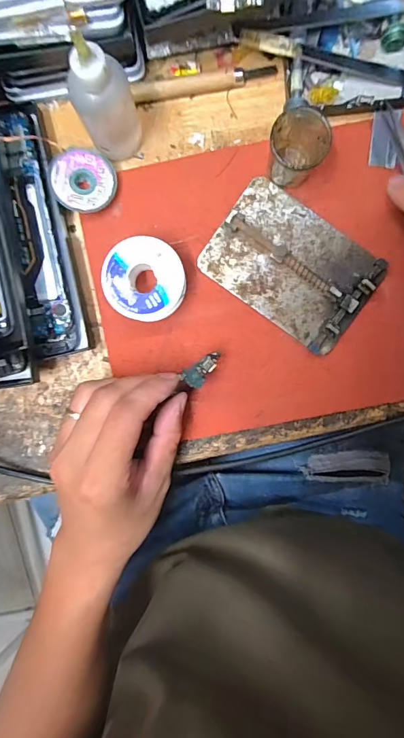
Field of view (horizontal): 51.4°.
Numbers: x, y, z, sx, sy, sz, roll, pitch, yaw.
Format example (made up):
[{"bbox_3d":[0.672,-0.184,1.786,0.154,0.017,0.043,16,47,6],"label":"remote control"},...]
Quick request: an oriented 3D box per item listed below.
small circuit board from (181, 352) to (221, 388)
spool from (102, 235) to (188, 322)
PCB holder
[{"bbox_3d":[0.001,0.000,0.290,0.030,0.007,0.015,-43,97,11],"label":"small circuit board"},{"bbox_3d":[-0.039,-0.063,0.295,0.055,0.027,0.054,0,95,0],"label":"spool"},{"bbox_3d":[0.065,-0.073,0.299,0.117,0.021,0.079,36,94,-3],"label":"PCB holder"}]

